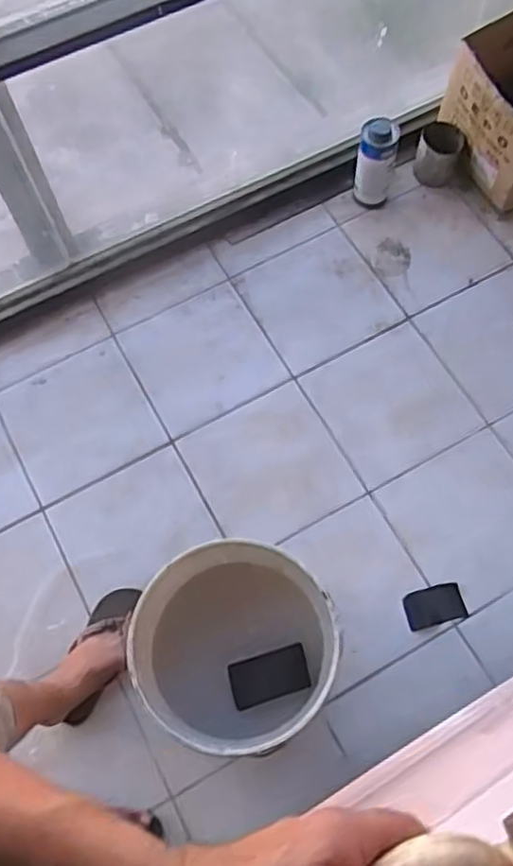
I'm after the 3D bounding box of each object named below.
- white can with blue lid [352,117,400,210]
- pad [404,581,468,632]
[{"bbox_3d":[0.281,-0.637,1.616,0.086,0.215,0.080,-1,68,2],"label":"white can with blue lid"},{"bbox_3d":[0.348,0.339,1.336,0.113,0.007,0.074,-12,68,-3],"label":"pad"}]

